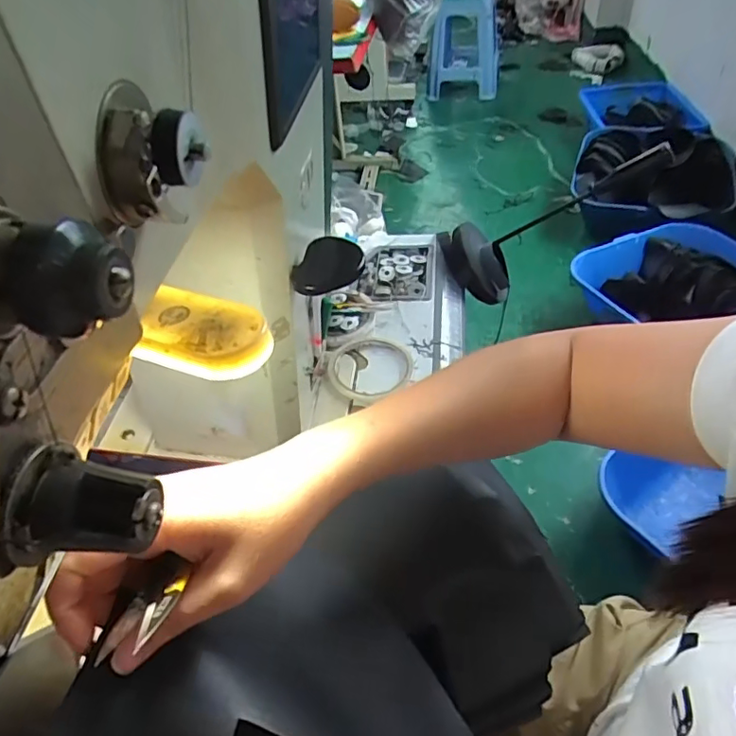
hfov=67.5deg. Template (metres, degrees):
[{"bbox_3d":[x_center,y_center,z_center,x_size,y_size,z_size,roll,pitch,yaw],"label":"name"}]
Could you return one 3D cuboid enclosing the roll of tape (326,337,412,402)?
[{"bbox_3d":[-0.001,-0.003,0.588,0.091,0.012,0.088,-4,46,4],"label":"roll of tape"}]

